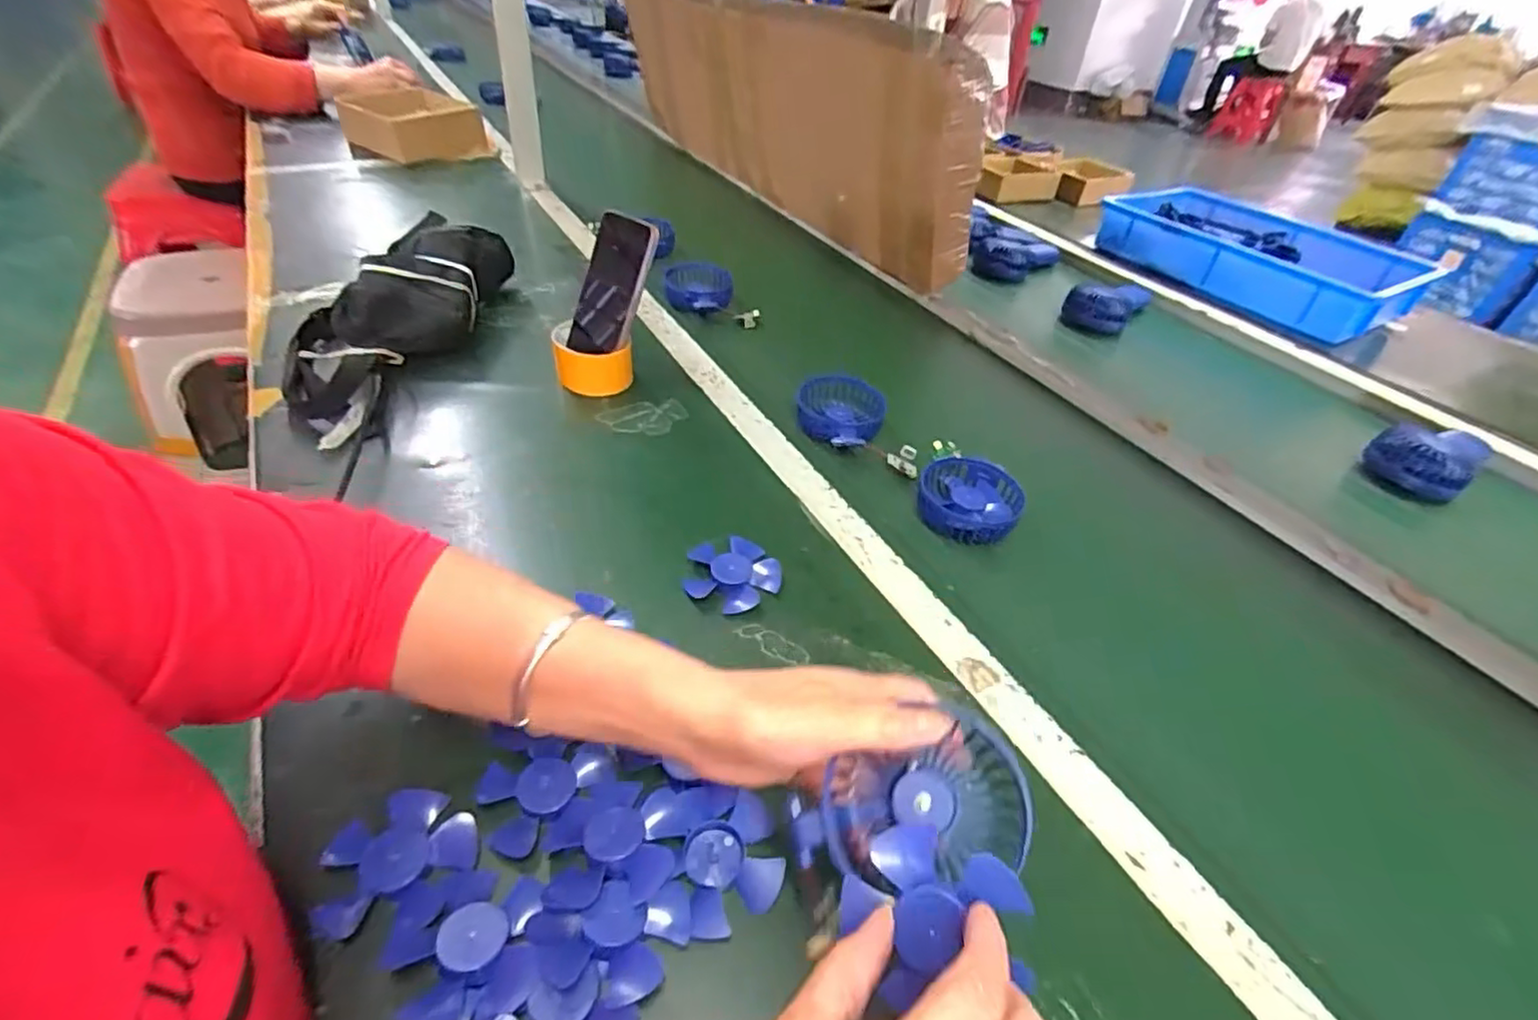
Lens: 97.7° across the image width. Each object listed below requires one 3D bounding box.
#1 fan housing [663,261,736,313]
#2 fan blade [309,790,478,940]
[{"bbox_3d":[-0.091,-0.293,0.879,0.086,0.030,0.078,0,41,-7],"label":"fan housing"},{"bbox_3d":[-0.189,0.179,0.348,0.068,0.014,0.069,-1,42,-8],"label":"fan blade"}]

